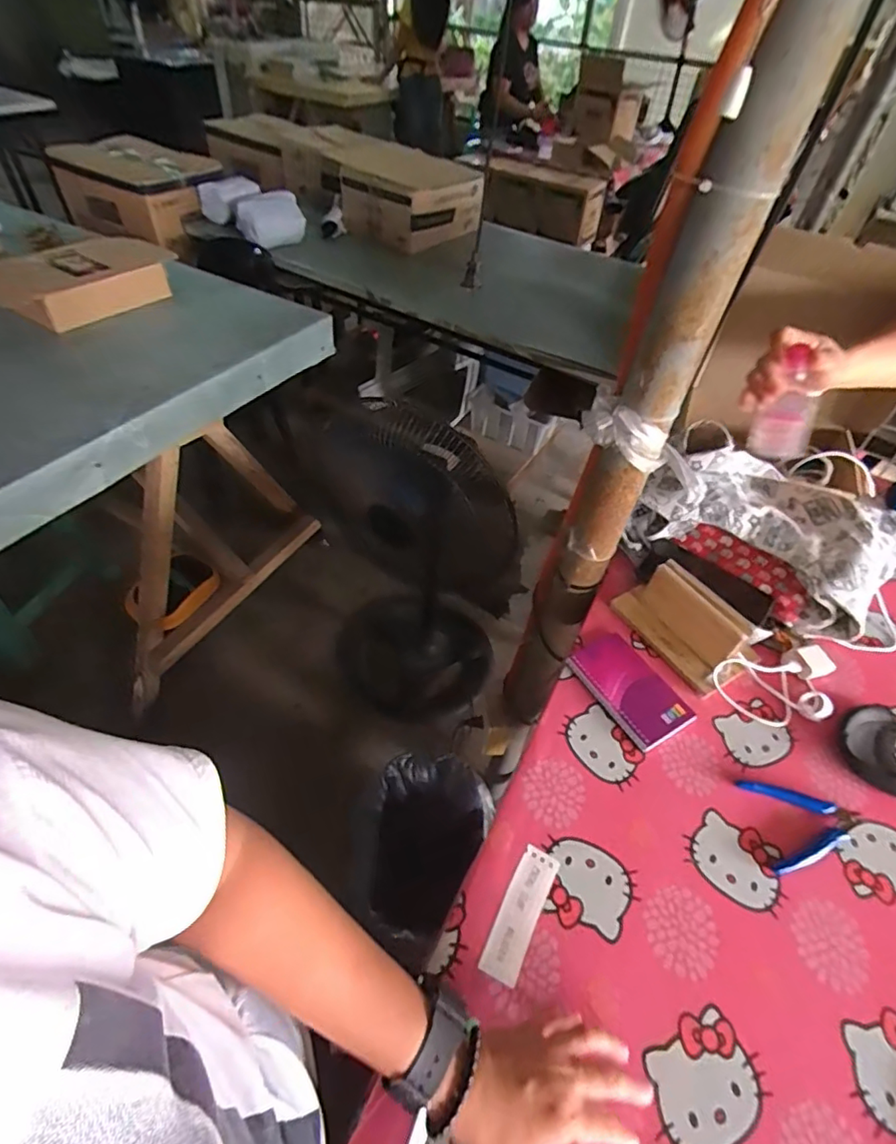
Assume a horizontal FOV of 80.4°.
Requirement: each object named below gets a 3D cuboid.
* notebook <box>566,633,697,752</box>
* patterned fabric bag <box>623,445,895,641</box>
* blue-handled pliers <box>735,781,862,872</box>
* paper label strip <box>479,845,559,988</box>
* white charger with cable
[{"bbox_3d":[0.210,0.135,0.616,0.080,0.013,0.134,-23,53,-23],"label":"notebook"},{"bbox_3d":[0.425,-0.050,0.737,0.327,0.121,0.216,33,53,23],"label":"patterned fabric bag"},{"bbox_3d":[0.358,0.249,0.528,0.107,0.010,0.084,0,48,-4],"label":"blue-handled pliers"},{"bbox_3d":[0.064,0.297,0.465,0.034,0.004,0.107,25,50,17],"label":"paper label strip"},{"bbox_3d":[0.397,0.135,0.620,0.151,0.033,0.084,-10,49,-13],"label":"white charger with cable"}]

